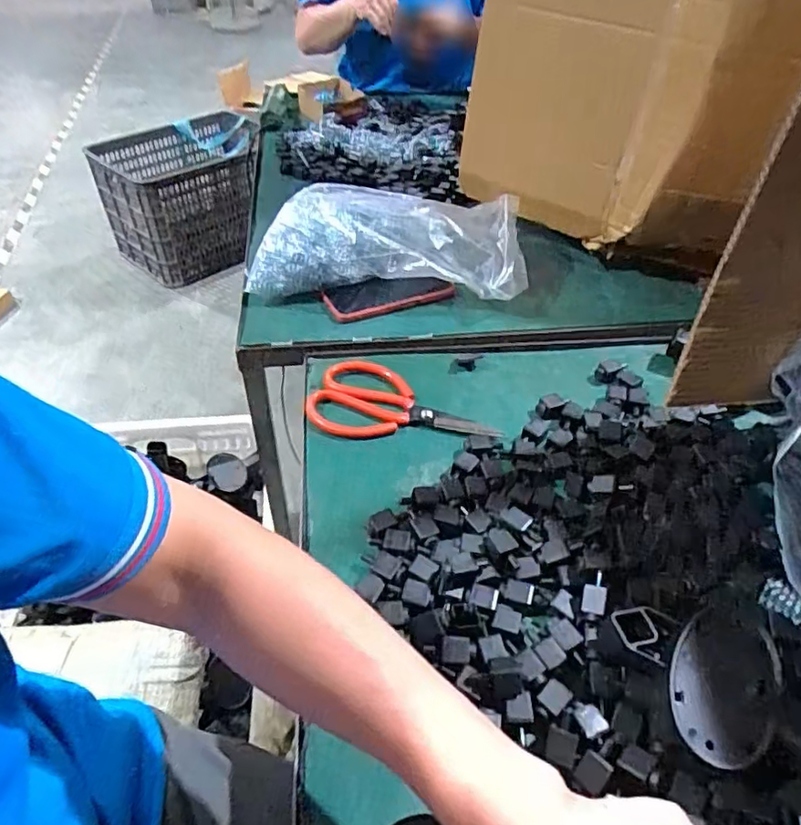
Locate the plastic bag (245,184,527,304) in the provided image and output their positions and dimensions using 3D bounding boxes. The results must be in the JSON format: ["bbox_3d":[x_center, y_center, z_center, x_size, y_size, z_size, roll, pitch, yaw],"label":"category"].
[{"bbox_3d":[-0.009,-0.211,0.753,0.338,0.102,0.156,3,44,3],"label":"plastic bag"}]

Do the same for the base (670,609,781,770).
[{"bbox_3d":[0.198,0.170,0.370,0.061,0.016,0.091,25,55,12],"label":"base"}]

